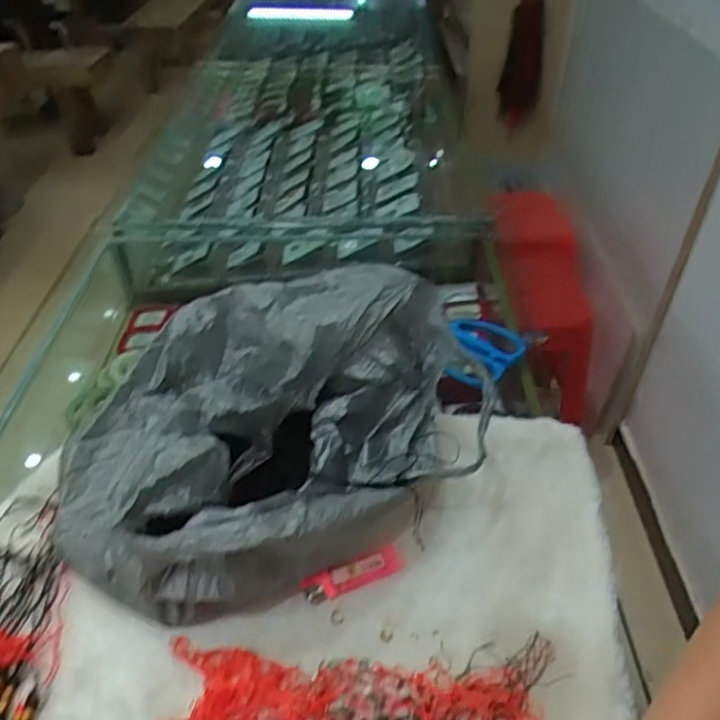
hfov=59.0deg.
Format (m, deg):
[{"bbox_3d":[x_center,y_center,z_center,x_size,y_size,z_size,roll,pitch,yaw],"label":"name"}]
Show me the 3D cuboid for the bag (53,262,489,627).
[{"bbox_3d":[-0.067,0.057,0.499,0.231,0.148,0.311,33,51,32],"label":"bag"}]

